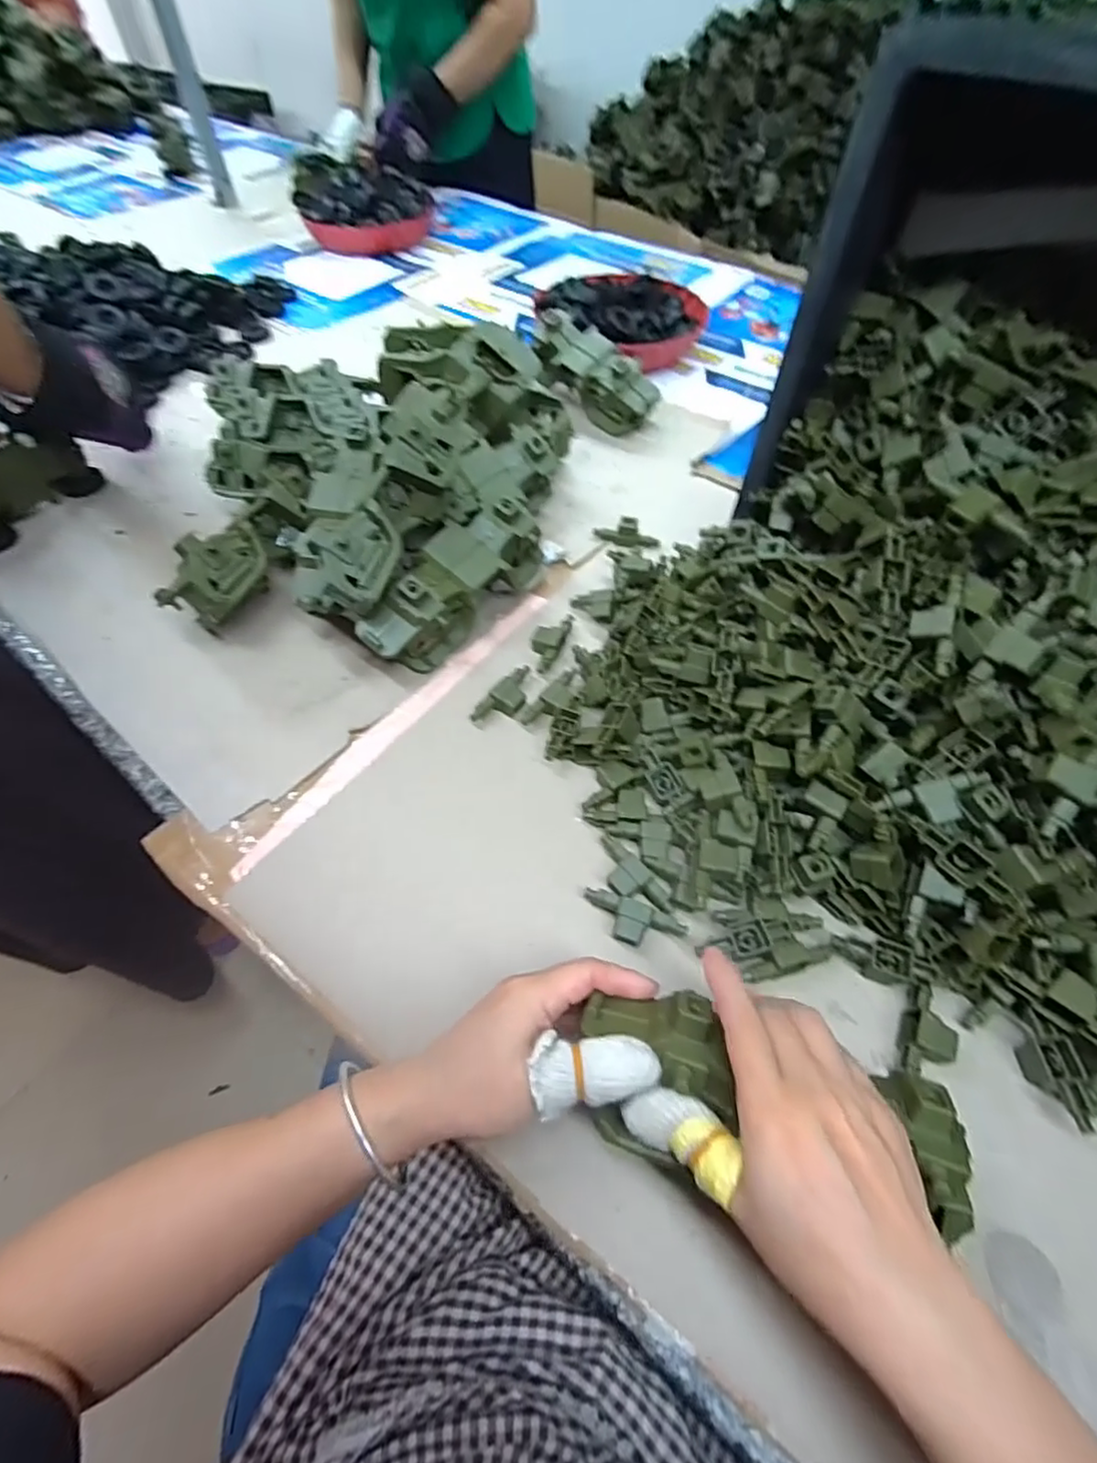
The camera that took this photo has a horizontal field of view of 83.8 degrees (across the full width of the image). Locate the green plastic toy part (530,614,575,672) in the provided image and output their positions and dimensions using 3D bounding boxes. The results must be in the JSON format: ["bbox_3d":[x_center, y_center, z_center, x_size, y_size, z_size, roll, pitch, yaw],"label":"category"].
[{"bbox_3d":[0.001,-0.080,0.535,0.027,0.015,0.069,19,58,12],"label":"green plastic toy part"}]

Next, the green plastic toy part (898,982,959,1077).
[{"bbox_3d":[0.222,0.178,0.357,0.026,0.018,0.052,24,59,15],"label":"green plastic toy part"}]

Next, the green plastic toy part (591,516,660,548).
[{"bbox_3d":[0.081,-0.204,0.622,0.067,0.029,0.018,10,56,6],"label":"green plastic toy part"}]

